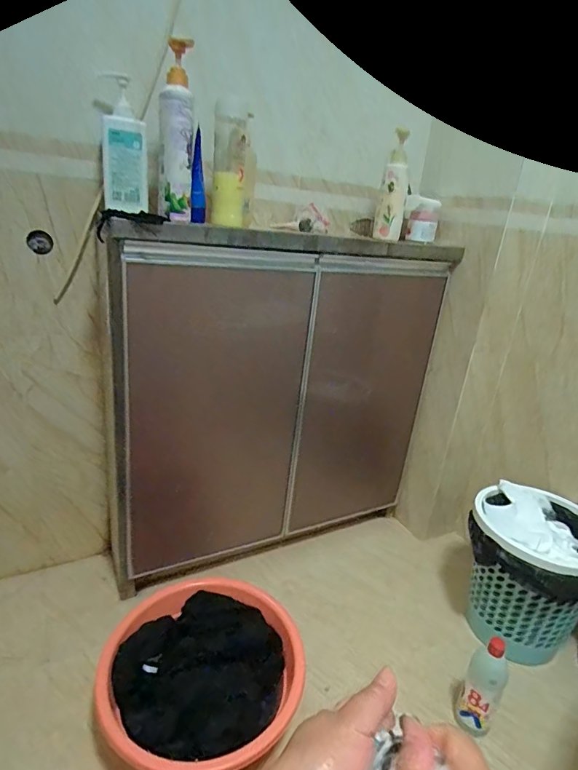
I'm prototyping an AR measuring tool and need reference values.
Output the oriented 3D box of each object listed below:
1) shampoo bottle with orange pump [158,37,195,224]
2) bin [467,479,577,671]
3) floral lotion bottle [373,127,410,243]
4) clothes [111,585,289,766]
[{"bbox_3d":[-0.184,-0.406,0.720,0.056,0.250,0.066,-1,23,-17],"label":"shampoo bottle with orange pump"},{"bbox_3d":[0.517,0.414,0.969,0.256,0.284,0.262,6,22,-2],"label":"bin"},{"bbox_3d":[0.229,-0.427,0.960,0.057,0.215,0.045,9,22,6],"label":"floral lotion bottle"},{"bbox_3d":[-0.148,0.501,0.779,0.262,0.076,0.247,15,23,20],"label":"clothes"}]

